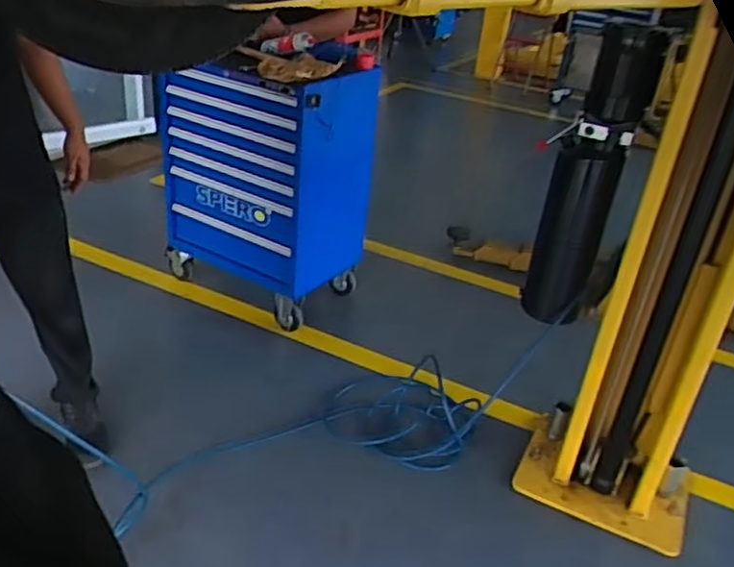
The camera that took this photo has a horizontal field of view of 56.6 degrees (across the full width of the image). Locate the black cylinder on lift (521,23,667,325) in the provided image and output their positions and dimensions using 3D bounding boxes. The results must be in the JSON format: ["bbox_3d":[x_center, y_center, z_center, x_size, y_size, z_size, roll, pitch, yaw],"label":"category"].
[{"bbox_3d":[0.567,-0.256,1.777,0.177,0.750,0.154,15,31,14],"label":"black cylinder on lift"}]

